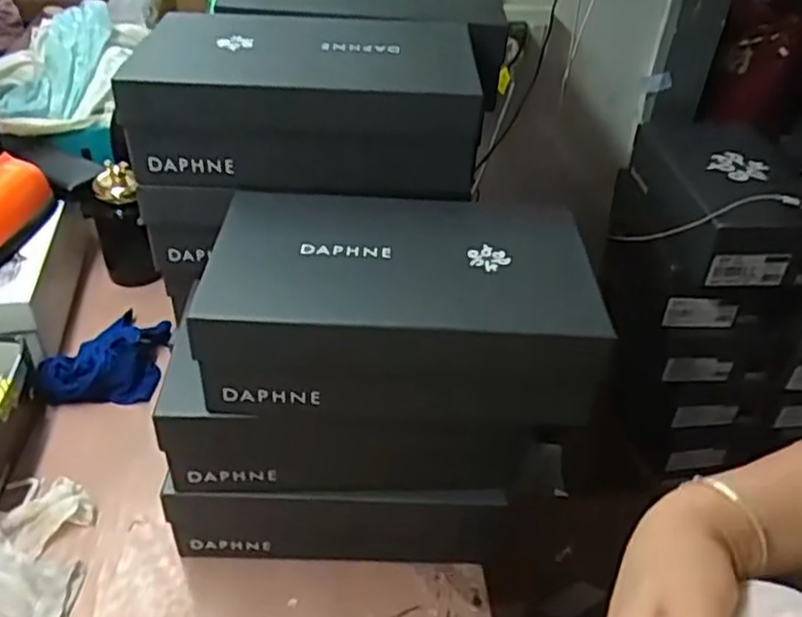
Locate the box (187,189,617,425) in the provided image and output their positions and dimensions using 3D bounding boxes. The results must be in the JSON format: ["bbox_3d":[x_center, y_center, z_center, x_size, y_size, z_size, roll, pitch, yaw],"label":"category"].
[{"bbox_3d":[0.000,-0.006,0.591,0.292,0.102,0.182,3,38,-2],"label":"box"}]

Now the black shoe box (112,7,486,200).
[{"bbox_3d":[-0.089,-0.198,0.669,0.301,0.099,0.204,0,39,-6],"label":"black shoe box"}]

